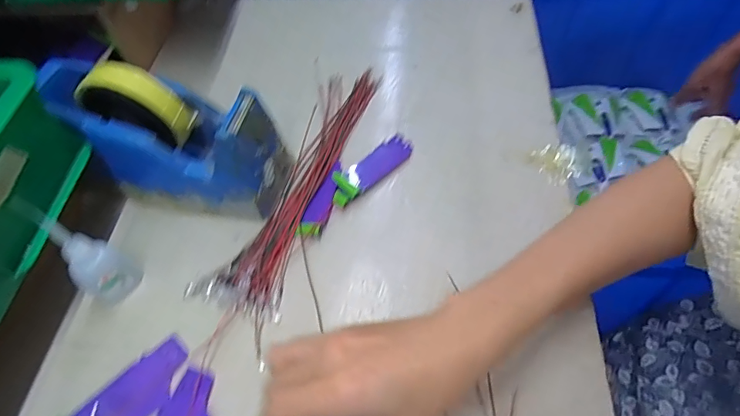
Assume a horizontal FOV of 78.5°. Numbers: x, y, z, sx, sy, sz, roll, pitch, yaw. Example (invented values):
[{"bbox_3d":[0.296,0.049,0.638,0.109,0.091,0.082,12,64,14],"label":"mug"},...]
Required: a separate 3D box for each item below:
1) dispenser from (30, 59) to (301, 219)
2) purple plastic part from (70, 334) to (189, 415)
[{"bbox_3d":[-0.169,-0.060,0.372,0.187,0.100,0.073,9,56,7],"label":"dispenser"},{"bbox_3d":[-0.160,0.129,0.303,0.087,0.006,0.040,-39,64,-23],"label":"purple plastic part"}]

